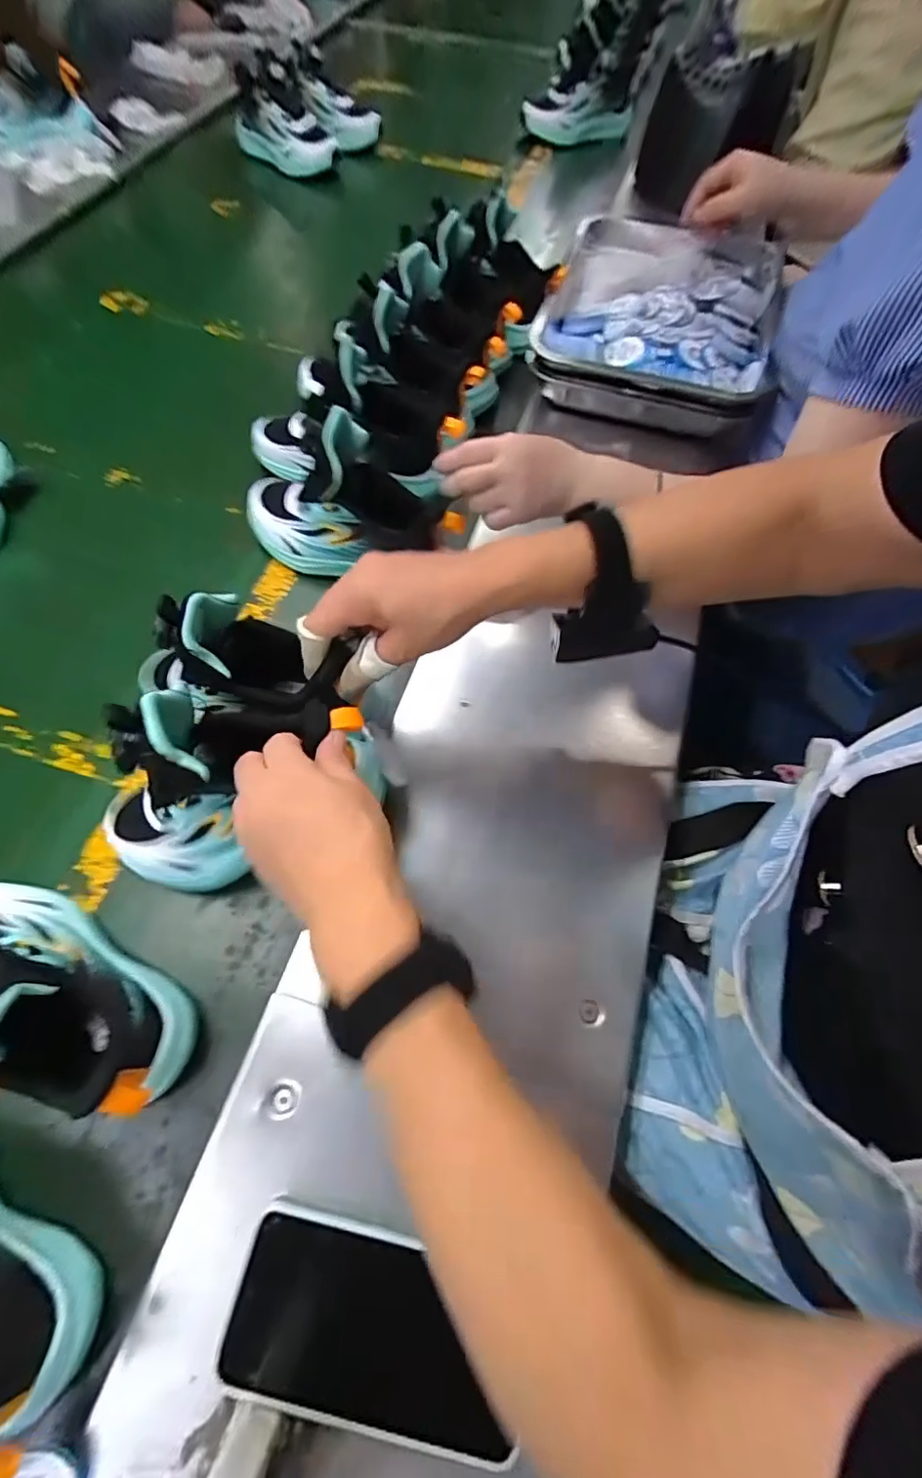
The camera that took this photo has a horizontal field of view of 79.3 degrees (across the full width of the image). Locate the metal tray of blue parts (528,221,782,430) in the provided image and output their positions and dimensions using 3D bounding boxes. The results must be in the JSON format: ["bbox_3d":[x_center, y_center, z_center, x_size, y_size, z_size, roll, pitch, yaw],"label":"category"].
[{"bbox_3d":[0.223,-0.489,0.649,0.266,0.069,0.299,14,65,5],"label":"metal tray of blue parts"}]

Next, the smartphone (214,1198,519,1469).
[{"bbox_3d":[-0.048,0.318,0.302,0.147,0.018,0.079,12,64,4],"label":"smartphone"}]

